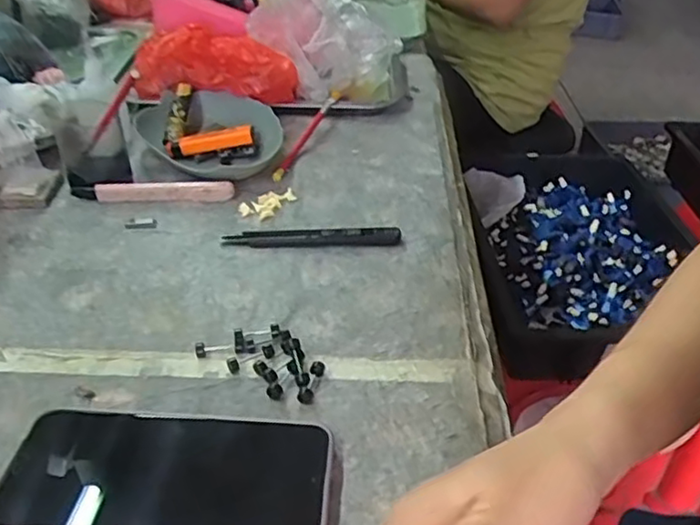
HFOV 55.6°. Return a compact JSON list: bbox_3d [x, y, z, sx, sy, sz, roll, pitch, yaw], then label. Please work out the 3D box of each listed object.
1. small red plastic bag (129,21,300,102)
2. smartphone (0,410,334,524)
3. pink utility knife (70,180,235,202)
[{"bbox_3d":[-0.144,-0.207,0.727,0.171,0.087,0.044,8,36,10],"label":"small red plastic bag"},{"bbox_3d":[-0.091,0.110,0.339,0.160,0.013,0.079,2,36,2],"label":"smartphone"},{"bbox_3d":[-0.175,-0.064,0.586,0.140,0.017,0.019,0,36,-2],"label":"pink utility knife"}]

